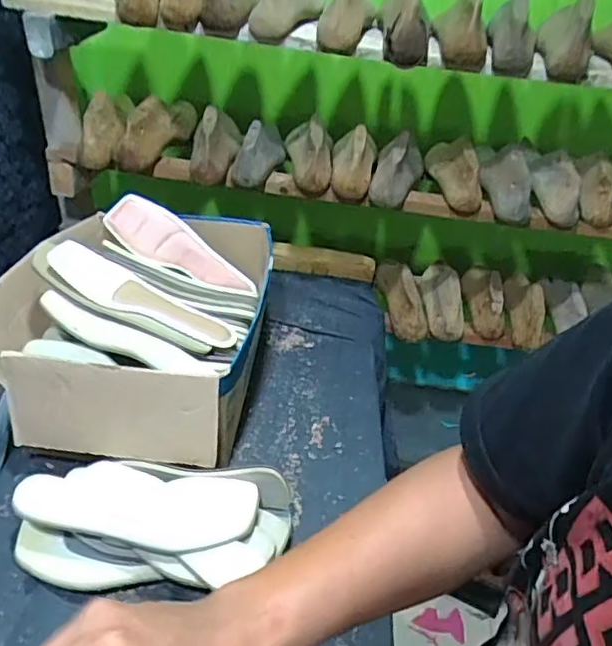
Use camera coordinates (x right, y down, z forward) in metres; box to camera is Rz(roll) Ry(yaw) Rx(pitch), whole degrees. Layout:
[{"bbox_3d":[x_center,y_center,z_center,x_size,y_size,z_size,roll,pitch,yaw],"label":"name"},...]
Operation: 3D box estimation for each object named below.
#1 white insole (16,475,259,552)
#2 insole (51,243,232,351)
[{"bbox_3d":[-0.169,0.184,0.612,0.230,0.030,0.080,8,37,2],"label":"white insole"},{"bbox_3d":[-0.205,-0.035,0.767,0.243,0.024,0.080,27,30,-23],"label":"insole"}]

